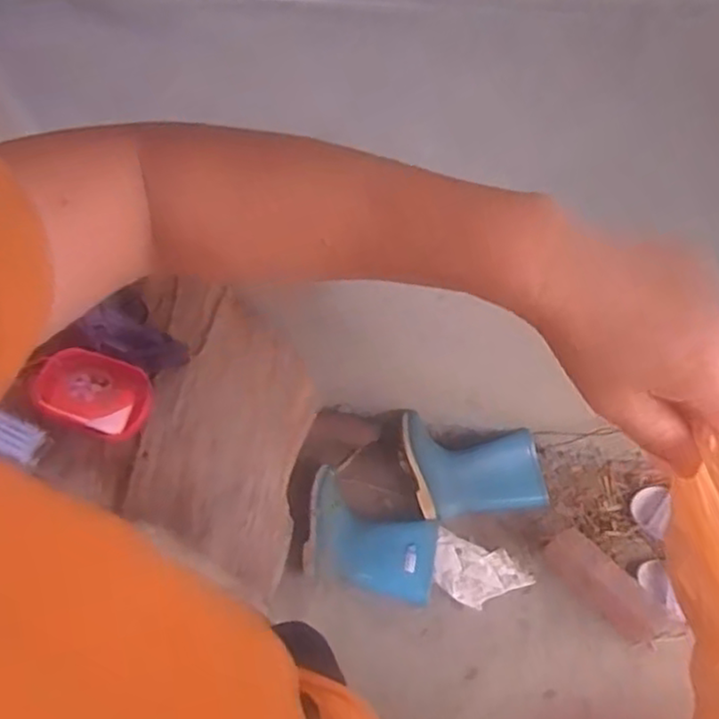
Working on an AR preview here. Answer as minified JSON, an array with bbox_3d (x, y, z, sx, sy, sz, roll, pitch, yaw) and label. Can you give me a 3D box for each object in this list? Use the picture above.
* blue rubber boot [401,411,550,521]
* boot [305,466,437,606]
[{"bbox_3d":[0.221,0.205,1.398,0.250,0.079,0.206,-8,56,-1],"label":"blue rubber boot"},{"bbox_3d":[0.024,0.330,1.339,0.243,0.087,0.198,9,58,10],"label":"boot"}]

